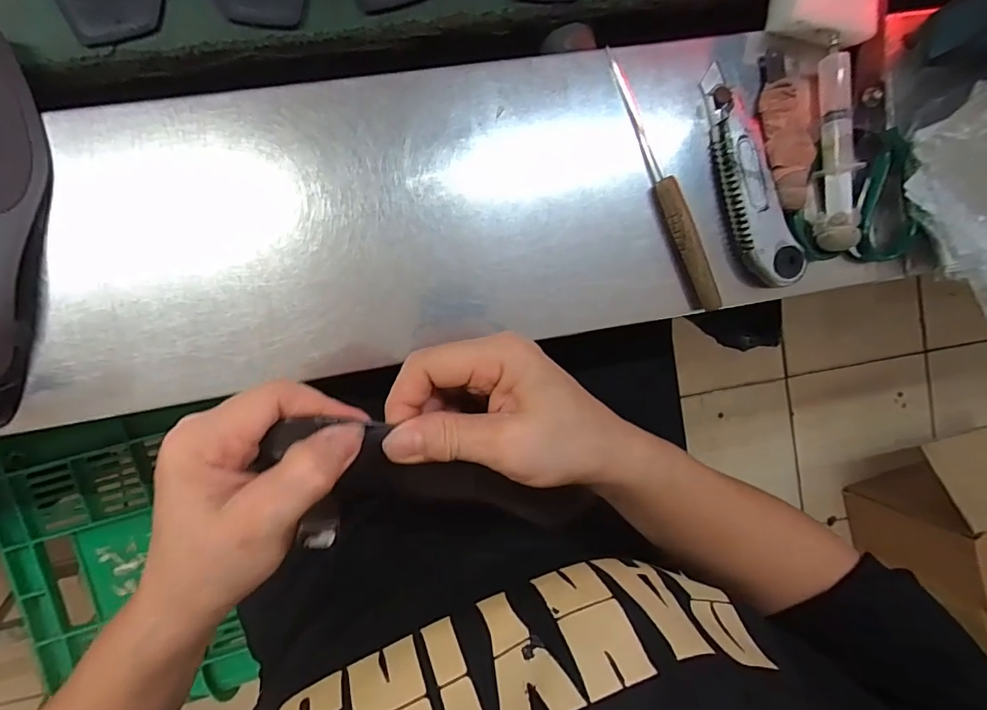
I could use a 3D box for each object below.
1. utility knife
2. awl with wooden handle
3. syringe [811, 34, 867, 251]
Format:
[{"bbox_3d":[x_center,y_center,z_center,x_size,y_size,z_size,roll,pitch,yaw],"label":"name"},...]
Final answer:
[{"bbox_3d":[0.184,-0.128,0.353,0.034,0.019,0.159,-22,95,-5],"label":"utility knife"},{"bbox_3d":[0.122,-0.123,0.350,0.015,0.016,0.194,-26,95,-4],"label":"awl with wooden handle"},{"bbox_3d":[0.248,-0.150,0.349,0.020,0.018,0.147,-2,93,-6],"label":"syringe"}]

